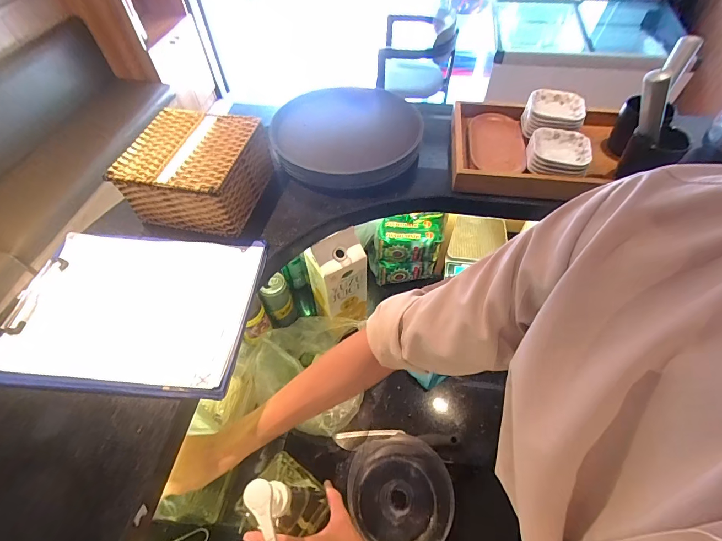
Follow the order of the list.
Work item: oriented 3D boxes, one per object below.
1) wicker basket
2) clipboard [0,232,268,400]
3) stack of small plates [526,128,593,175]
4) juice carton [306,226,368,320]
[{"bbox_3d":[-0.249,-0.155,0.560,0.175,0.104,0.167,11,54,9],"label":"wicker basket"},{"bbox_3d":[-0.307,0.048,0.475,0.313,0.028,0.222,2,53,2],"label":"clipboard"},{"bbox_3d":[0.326,-0.196,0.584,0.094,0.027,0.099,12,54,10],"label":"stack of small plates"},{"bbox_3d":[-0.043,0.016,0.681,0.102,0.219,0.076,-16,55,-11],"label":"juice carton"}]

